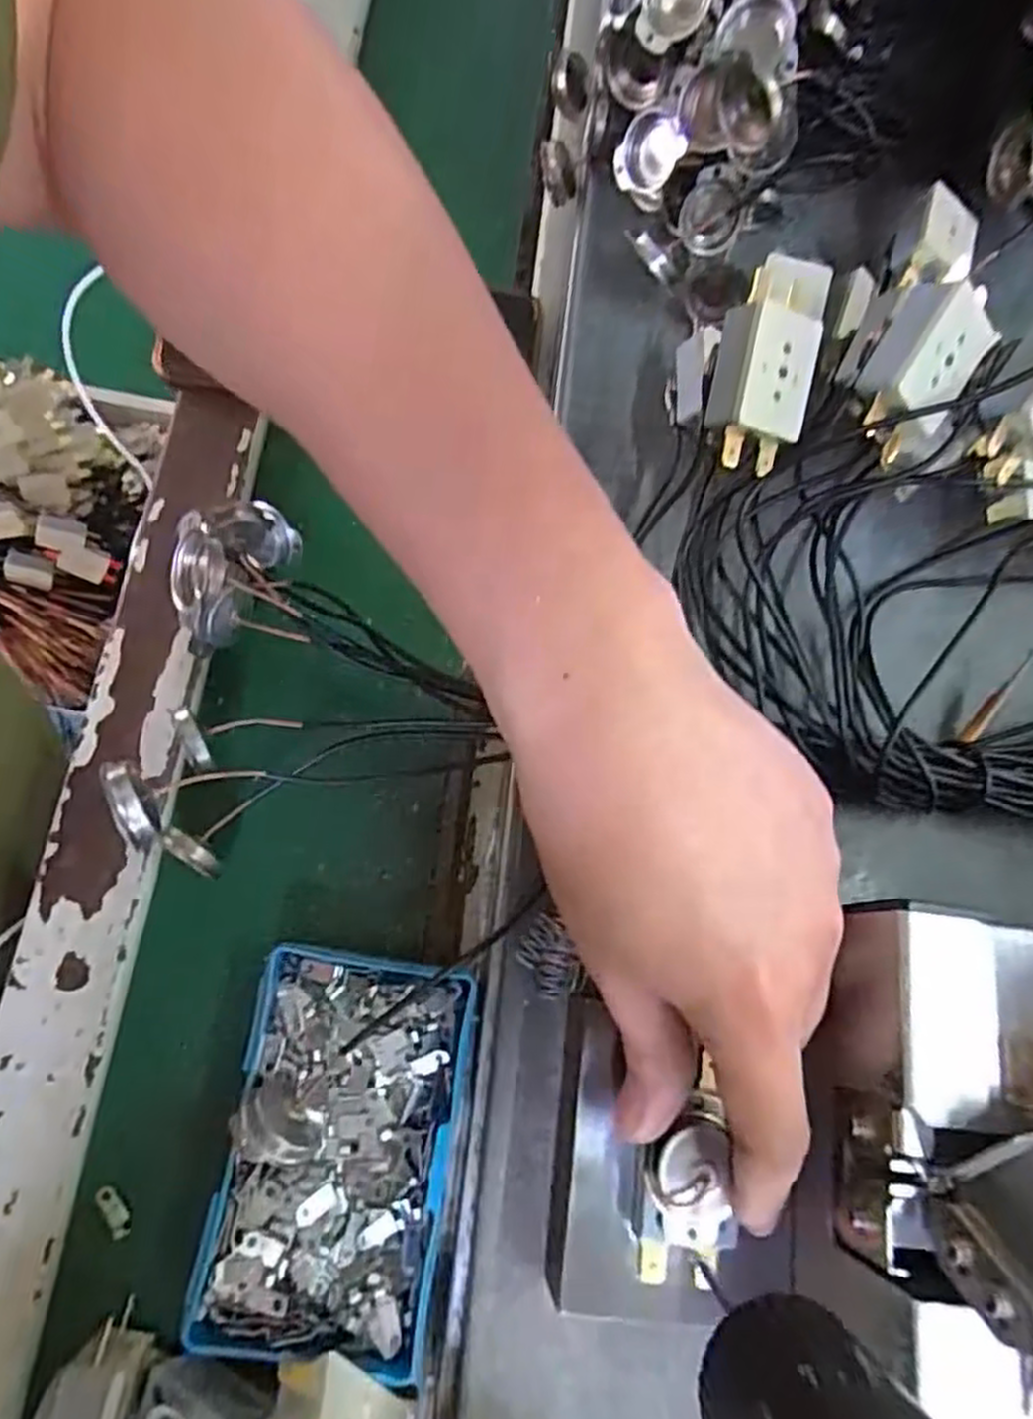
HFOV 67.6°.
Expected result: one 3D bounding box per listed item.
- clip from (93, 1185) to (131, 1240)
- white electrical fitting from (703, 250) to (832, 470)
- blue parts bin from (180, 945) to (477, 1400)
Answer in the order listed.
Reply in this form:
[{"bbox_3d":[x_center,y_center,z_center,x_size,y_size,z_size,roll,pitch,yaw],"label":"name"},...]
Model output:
[{"bbox_3d":[-0.132,0.164,0.252,0.007,0.004,0.017,-32,79,-14],"label":"clip"},{"bbox_3d":[0.083,-0.114,0.257,0.030,0.017,0.064,11,93,-27],"label":"white electrical fitting"},{"bbox_3d":[-0.056,0.139,0.245,0.068,0.031,0.113,10,72,-3],"label":"blue parts bin"}]

